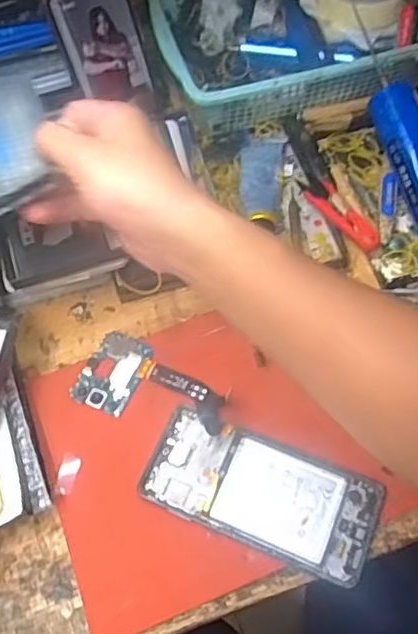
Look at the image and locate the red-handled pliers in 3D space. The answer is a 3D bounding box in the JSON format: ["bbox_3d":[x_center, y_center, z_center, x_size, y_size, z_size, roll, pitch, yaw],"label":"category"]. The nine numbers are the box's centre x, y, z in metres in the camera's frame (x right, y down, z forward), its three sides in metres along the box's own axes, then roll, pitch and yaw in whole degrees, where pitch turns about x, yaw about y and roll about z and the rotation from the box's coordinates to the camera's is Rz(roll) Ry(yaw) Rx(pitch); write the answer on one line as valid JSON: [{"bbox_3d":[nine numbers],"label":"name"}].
[{"bbox_3d":[0.103,-0.125,0.552,0.037,0.013,0.166,-19,63,-7],"label":"red-handled pliers"}]

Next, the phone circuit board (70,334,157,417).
[{"bbox_3d":[-0.075,0.045,0.490,0.051,0.004,0.066,25,66,15],"label":"phone circuit board"}]

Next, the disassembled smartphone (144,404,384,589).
[{"bbox_3d":[0.037,0.125,0.435,0.162,0.015,0.077,19,65,12],"label":"disassembled smartphone"}]

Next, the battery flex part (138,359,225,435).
[{"bbox_3d":[-0.018,0.056,0.471,0.090,0.015,0.026,37,70,26],"label":"battery flex part"}]

